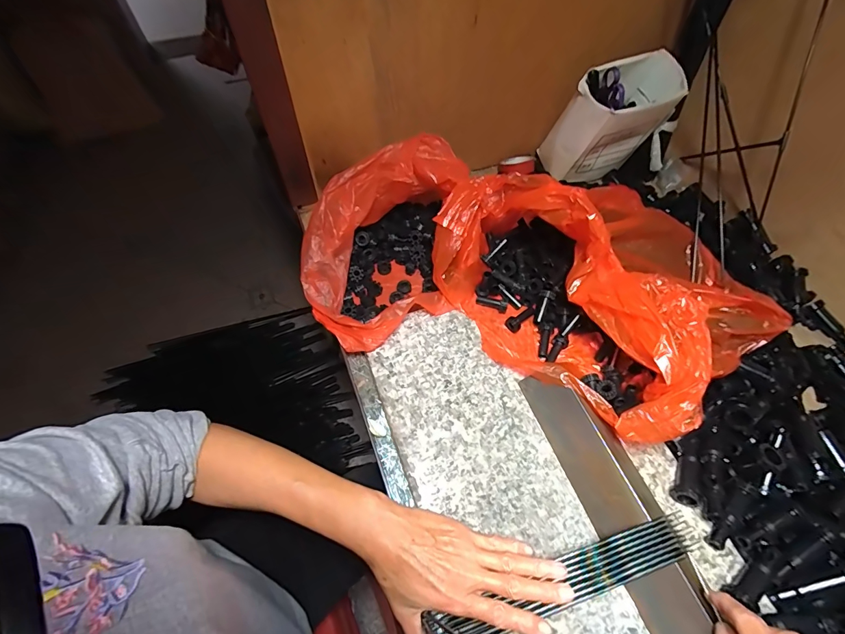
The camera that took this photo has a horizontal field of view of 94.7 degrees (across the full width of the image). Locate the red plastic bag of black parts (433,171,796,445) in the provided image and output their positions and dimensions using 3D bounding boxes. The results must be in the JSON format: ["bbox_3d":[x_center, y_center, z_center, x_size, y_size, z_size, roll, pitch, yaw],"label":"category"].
[{"bbox_3d":[0.191,-0.048,0.431,0.266,0.126,0.326,-29,65,-17],"label":"red plastic bag of black parts"}]

